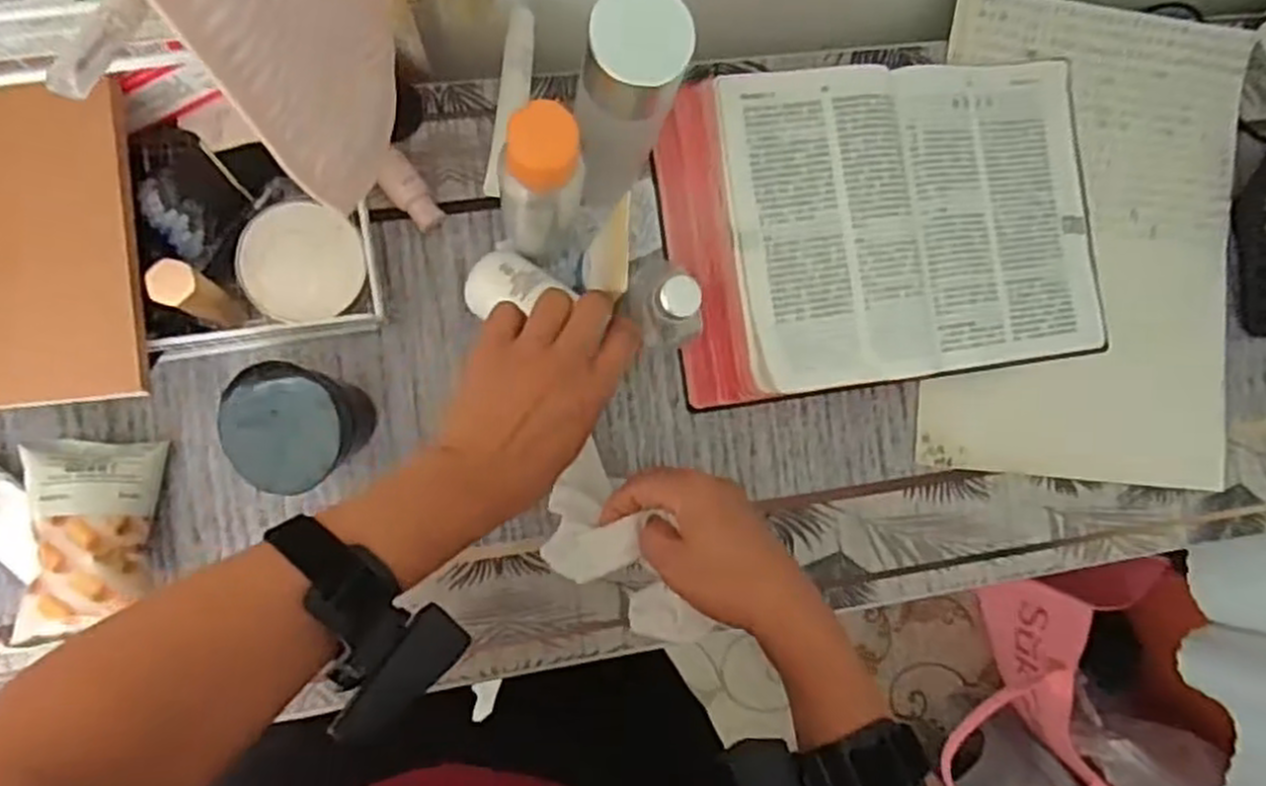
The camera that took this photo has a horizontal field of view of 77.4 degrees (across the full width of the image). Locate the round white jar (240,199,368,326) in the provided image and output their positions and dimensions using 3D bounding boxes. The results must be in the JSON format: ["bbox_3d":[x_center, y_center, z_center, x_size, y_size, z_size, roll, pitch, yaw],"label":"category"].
[{"bbox_3d":[-0.203,-0.079,0.490,0.072,0.038,0.070,0,88,-8],"label":"round white jar"}]

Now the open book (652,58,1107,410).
[{"bbox_3d":[0.187,-0.119,0.551,0.317,0.045,0.213,-9,90,-8],"label":"open book"}]

